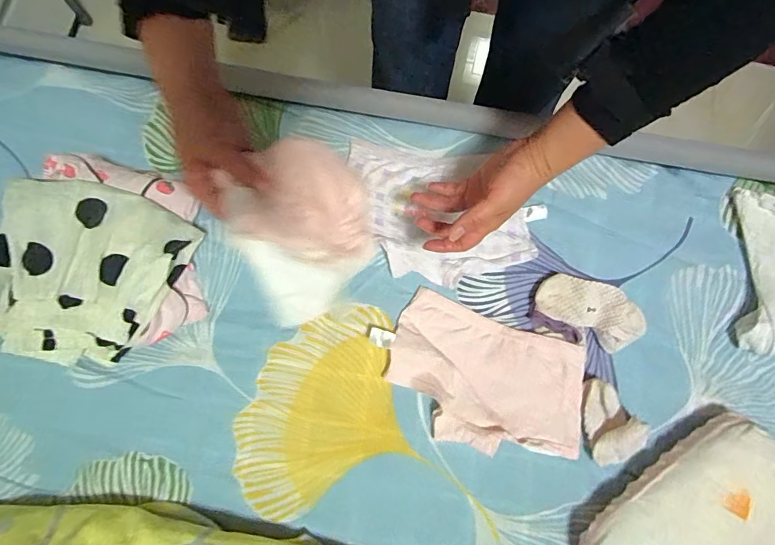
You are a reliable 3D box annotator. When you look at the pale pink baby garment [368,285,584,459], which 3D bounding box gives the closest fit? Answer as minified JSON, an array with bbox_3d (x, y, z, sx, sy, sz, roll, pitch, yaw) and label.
[{"bbox_3d":[0.112,0.129,0.518,0.257,0.035,0.152,22,79,3],"label":"pale pink baby garment"}]

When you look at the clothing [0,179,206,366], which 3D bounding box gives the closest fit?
[{"bbox_3d":[-0.350,-0.002,0.494,0.185,0.090,0.205,25,78,4],"label":"clothing"}]

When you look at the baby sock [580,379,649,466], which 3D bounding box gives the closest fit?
[{"bbox_3d":[0.265,0.175,0.500,0.059,0.044,0.093,-15,80,-4],"label":"baby sock"}]

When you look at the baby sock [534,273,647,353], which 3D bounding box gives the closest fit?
[{"bbox_3d":[0.251,0.043,0.518,0.120,0.037,0.063,29,80,4],"label":"baby sock"}]

